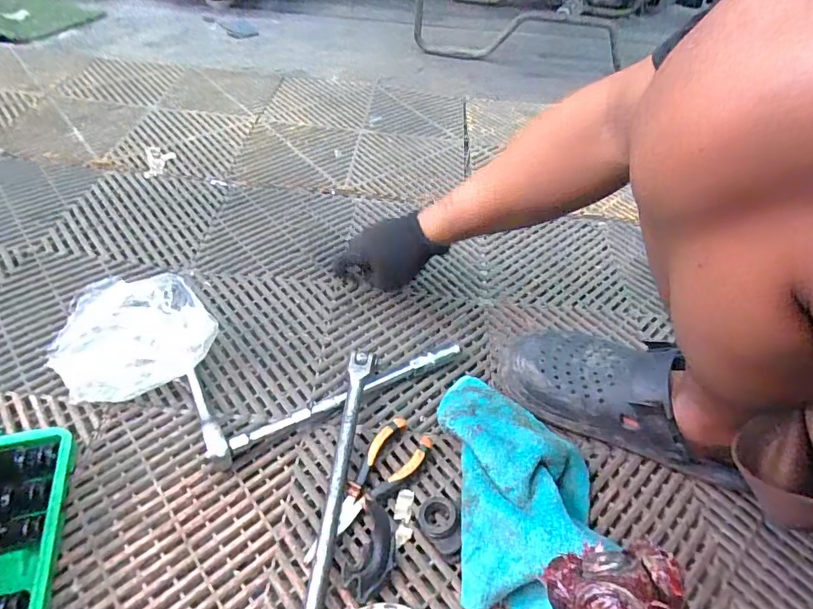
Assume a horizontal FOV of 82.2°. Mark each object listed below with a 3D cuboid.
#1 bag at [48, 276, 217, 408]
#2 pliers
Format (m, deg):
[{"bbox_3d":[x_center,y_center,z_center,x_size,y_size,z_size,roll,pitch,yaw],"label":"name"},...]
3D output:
[{"bbox_3d":[-0.291,0.036,0.492,0.142,0.079,0.139,-35,60,-31],"label":"bag"},{"bbox_3d":[-0.037,0.175,0.440,0.050,0.023,0.148,32,53,20],"label":"pliers"}]

